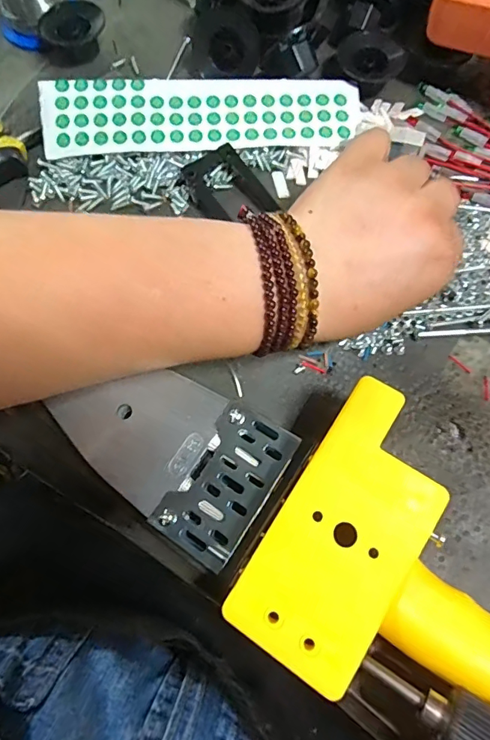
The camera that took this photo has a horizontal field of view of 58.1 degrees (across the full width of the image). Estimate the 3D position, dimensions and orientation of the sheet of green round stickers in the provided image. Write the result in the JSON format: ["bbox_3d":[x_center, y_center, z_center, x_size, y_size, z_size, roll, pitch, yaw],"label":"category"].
[{"bbox_3d":[-0.030,-0.179,0.311,0.218,0.006,0.056,-1,82,-3],"label":"sheet of green round stickers"}]

